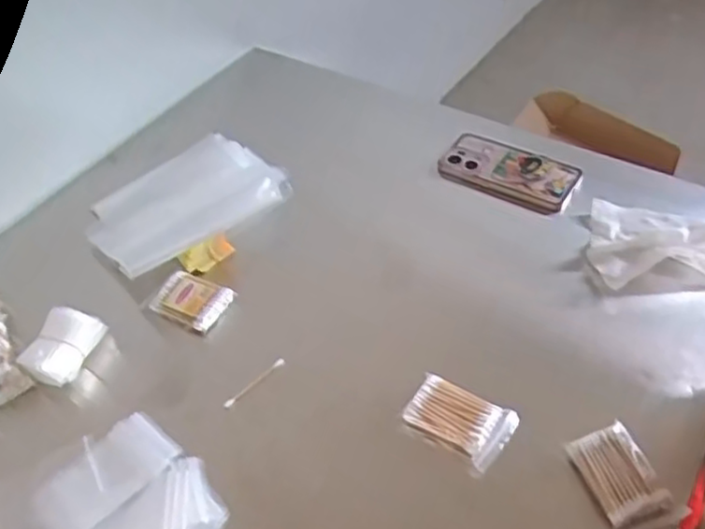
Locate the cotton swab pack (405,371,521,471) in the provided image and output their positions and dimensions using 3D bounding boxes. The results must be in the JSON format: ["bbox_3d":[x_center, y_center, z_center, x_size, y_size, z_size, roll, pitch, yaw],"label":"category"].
[{"bbox_3d":[0.096,0.144,0.624,0.090,0.029,0.058,21,53,24],"label":"cotton swab pack"}]

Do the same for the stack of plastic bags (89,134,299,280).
[{"bbox_3d":[-0.194,-0.077,0.817,0.229,0.031,0.176,-31,51,-21],"label":"stack of plastic bags"}]

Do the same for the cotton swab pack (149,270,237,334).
[{"bbox_3d":[-0.174,0.037,0.741,0.079,0.022,0.057,19,52,22],"label":"cotton swab pack"}]

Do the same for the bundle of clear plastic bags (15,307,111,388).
[{"bbox_3d":[-0.291,0.083,0.700,0.055,0.036,0.079,13,50,17],"label":"bundle of clear plastic bags"}]

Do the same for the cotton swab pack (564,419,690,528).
[{"bbox_3d":[0.227,0.177,0.574,0.063,0.022,0.086,-17,48,-9],"label":"cotton swab pack"}]

